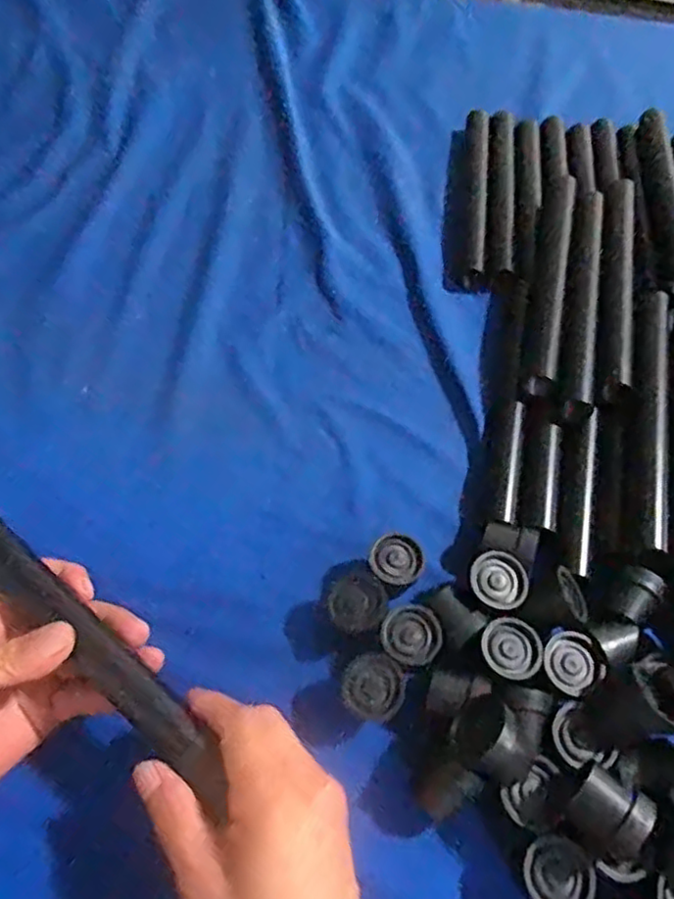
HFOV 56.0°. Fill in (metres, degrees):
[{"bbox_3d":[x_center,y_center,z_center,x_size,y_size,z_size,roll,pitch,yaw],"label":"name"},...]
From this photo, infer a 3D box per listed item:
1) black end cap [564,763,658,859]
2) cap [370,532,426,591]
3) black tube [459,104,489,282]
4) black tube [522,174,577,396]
[{"bbox_3d":[0.131,0.181,0.314,0.032,0.037,0.031,32,64,15],"label":"black end cap"},{"bbox_3d":[0.038,0.075,0.407,0.032,0.031,0.034,1,61,-2],"label":"cap"},{"bbox_3d":[0.128,-0.243,0.588,0.020,0.022,0.225,8,61,2],"label":"black tube"},{"bbox_3d":[0.174,-0.145,0.522,0.024,0.019,0.241,14,59,7],"label":"black tube"}]

